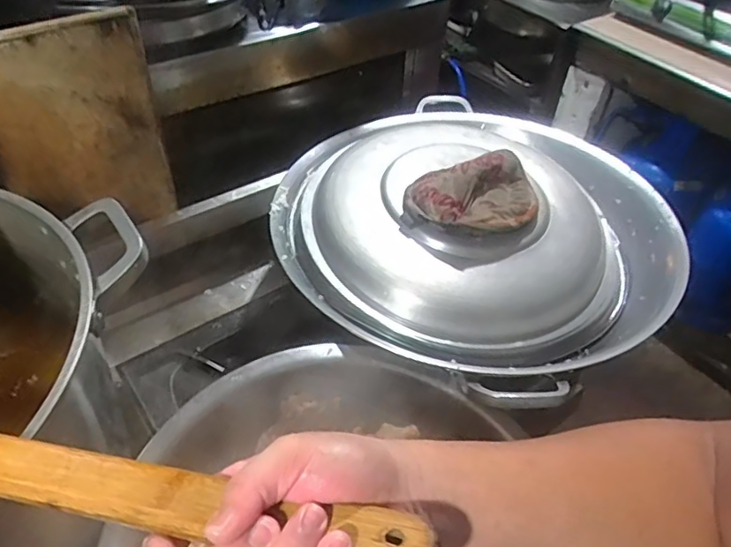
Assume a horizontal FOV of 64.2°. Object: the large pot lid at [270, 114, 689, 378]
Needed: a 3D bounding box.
[{"bbox_3d":[0.155,-0.081,0.796,0.530,0.132,0.489,2,44,-2],"label":"large pot lid"}]

